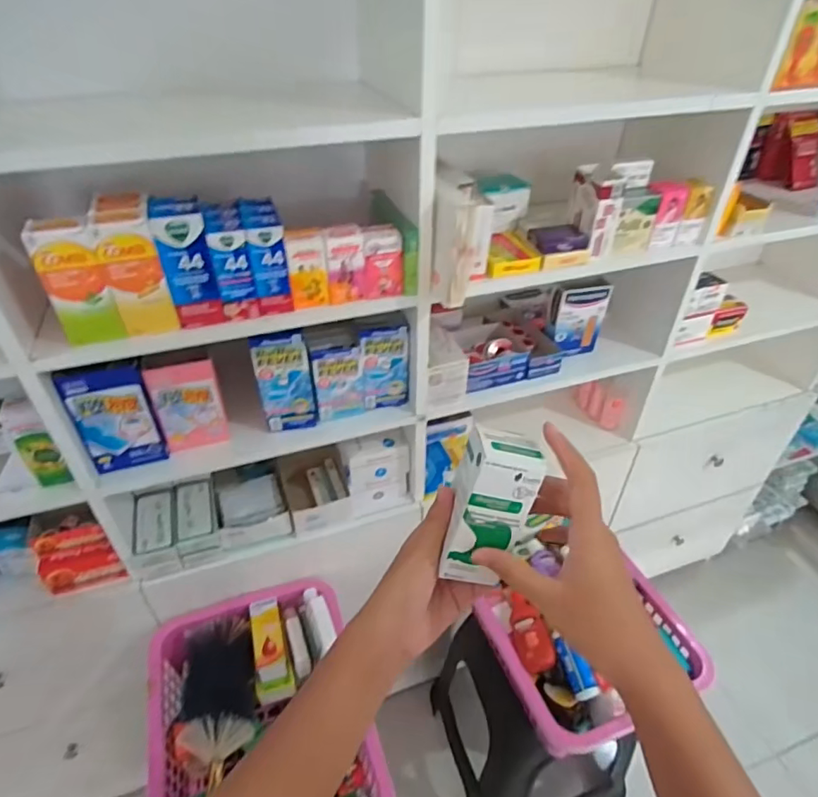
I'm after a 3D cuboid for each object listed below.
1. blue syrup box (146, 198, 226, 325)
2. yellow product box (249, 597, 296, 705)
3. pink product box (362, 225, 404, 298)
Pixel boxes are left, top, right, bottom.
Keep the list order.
[{"bbox_3d":[-0.262,-0.159,0.636,0.053,0.139,0.052,-14,41,-17],"label":"blue syrup box"},{"bbox_3d":[-0.231,0.419,0.892,0.054,0.039,0.170,-12,41,-15],"label":"yellow product box"},{"bbox_3d":[-0.034,-0.178,0.702,0.052,0.088,0.031,-6,39,-7],"label":"pink product box"}]

